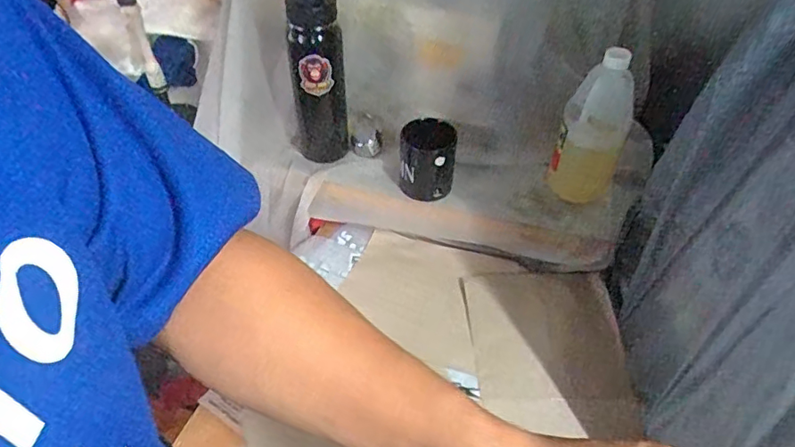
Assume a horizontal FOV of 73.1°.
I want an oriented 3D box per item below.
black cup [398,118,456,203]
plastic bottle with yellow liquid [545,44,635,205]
[{"bbox_3d":[0.041,-0.090,0.792,0.077,0.115,0.070,1,45,-1],"label":"black cup"},{"bbox_3d":[0.272,-0.125,0.741,0.091,0.246,0.070,20,48,16],"label":"plastic bottle with yellow liquid"}]

